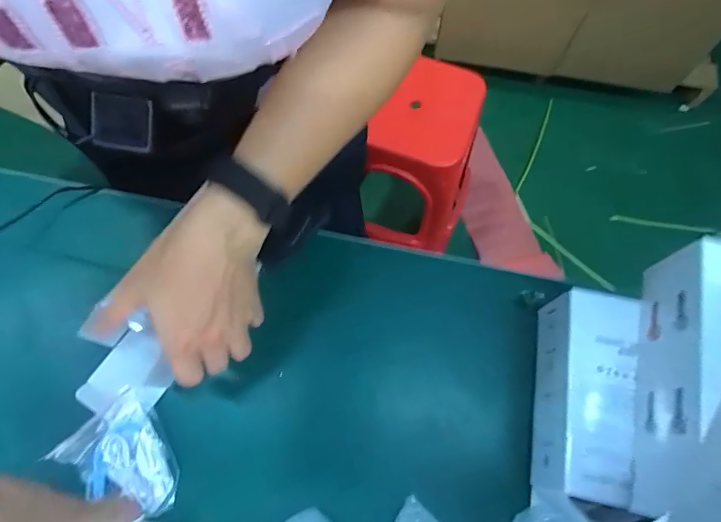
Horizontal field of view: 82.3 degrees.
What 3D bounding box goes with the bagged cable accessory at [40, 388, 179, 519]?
[{"bbox_3d":[-0.206,0.177,0.361,0.079,0.023,0.100,-40,75,-14],"label":"bagged cable accessory"}]

